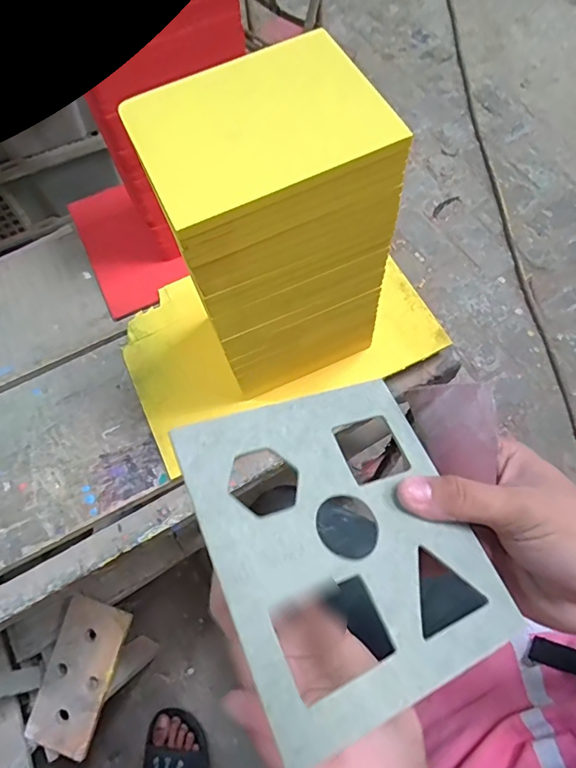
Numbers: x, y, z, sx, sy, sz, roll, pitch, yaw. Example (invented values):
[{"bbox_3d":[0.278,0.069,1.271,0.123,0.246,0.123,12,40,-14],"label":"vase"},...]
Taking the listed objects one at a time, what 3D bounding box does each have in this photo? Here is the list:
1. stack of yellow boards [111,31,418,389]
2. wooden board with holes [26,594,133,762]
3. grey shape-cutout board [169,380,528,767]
[{"bbox_3d":[-0.009,-0.100,0.379,0.148,0.246,0.101,-23,66,-8],"label":"stack of yellow boards"},{"bbox_3d":[-0.288,0.399,0.667,0.089,0.016,0.189,14,80,7],"label":"wooden board with holes"},{"bbox_3d":[0.026,0.064,0.215,0.119,0.004,0.133,-13,62,-27],"label":"grey shape-cutout board"}]

